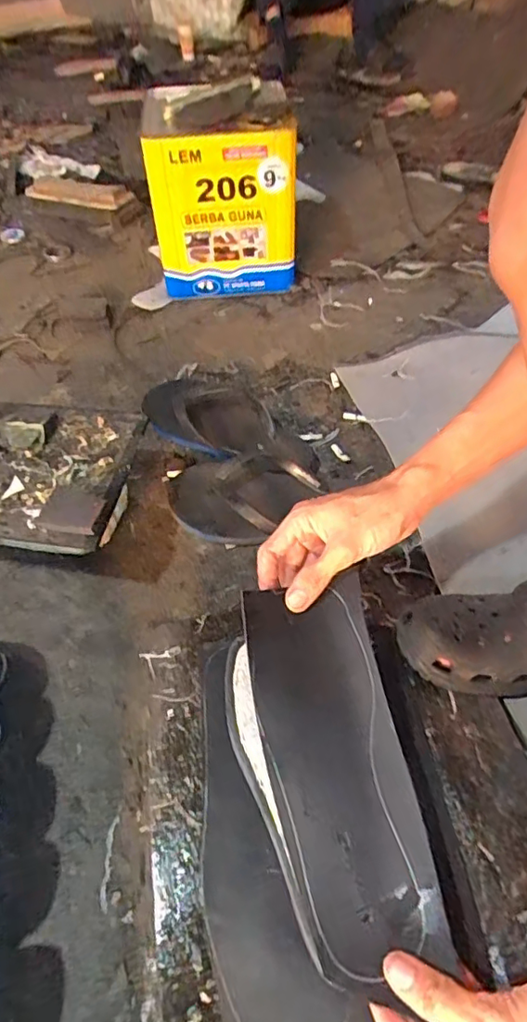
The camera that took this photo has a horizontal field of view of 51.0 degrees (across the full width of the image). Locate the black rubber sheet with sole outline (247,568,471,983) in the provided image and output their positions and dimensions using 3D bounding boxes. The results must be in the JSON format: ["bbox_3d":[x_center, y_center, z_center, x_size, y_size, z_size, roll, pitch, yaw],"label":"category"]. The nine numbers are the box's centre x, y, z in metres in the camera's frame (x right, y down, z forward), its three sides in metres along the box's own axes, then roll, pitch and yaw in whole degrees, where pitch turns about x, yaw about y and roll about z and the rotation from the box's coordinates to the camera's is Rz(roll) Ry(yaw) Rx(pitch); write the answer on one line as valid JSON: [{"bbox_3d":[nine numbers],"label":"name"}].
[{"bbox_3d":[0.052,0.177,0.407,0.100,0.018,0.256,-8,61,-4],"label":"black rubber sheet with sole outline"}]

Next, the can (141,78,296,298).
[{"bbox_3d":[-0.068,-0.545,0.947,0.237,0.277,0.186,-3,51,-3],"label":"can"}]

